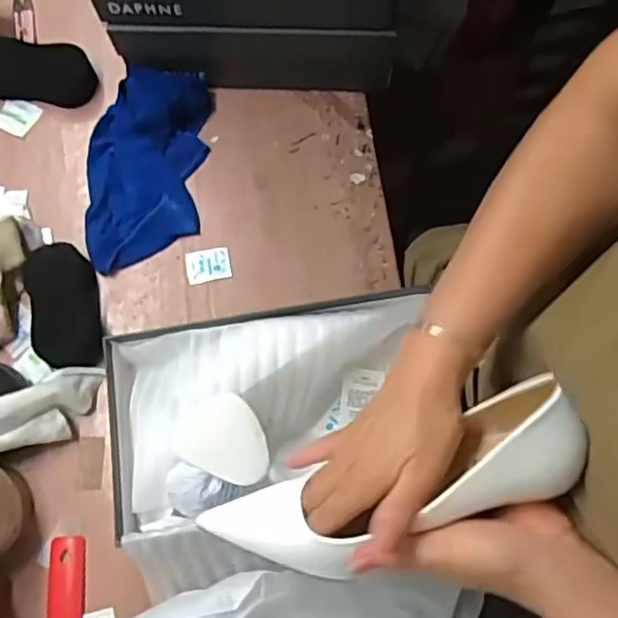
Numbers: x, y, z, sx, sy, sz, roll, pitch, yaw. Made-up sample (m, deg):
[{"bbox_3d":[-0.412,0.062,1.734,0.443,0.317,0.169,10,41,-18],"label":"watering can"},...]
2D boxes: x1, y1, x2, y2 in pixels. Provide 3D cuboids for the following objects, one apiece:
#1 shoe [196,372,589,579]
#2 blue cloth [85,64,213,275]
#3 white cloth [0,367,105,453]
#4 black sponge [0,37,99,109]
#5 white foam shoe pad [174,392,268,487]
[{"bbox_3d":[0.050,0.118,0.413,0.250,0.067,0.078,-21,70,21],"label":"shoe"},{"bbox_3d":[-0.183,-0.153,0.702,0.132,0.043,0.225,3,72,2],"label":"blue cloth"},{"bbox_3d":[-0.277,0.093,0.603,0.131,0.062,0.091,1,72,2],"label":"white cloth"},{"bbox_3d":[-0.321,-0.276,0.754,0.135,0.042,0.067,10,72,5],"label":"black sponge"},{"bbox_3d":[-0.070,0.106,0.541,0.080,0.010,0.064,23,73,8],"label":"white foam shoe pad"}]

